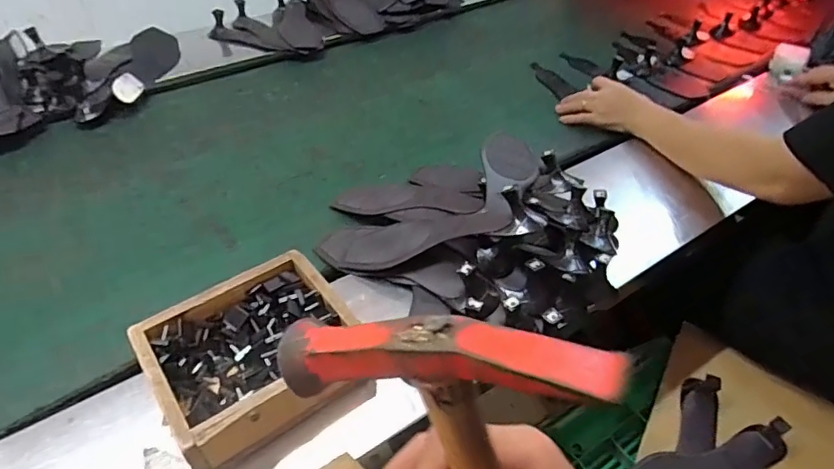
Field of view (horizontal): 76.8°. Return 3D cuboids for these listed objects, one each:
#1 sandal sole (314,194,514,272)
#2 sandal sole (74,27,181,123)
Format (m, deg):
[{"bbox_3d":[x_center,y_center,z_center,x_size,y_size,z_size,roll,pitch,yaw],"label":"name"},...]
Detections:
[{"bbox_3d":[-0.009,0.004,0.624,0.248,0.019,0.075,-12,39,22],"label":"sandal sole"},{"bbox_3d":[-0.503,-0.289,0.942,0.078,0.055,0.268,6,44,6],"label":"sandal sole"}]

